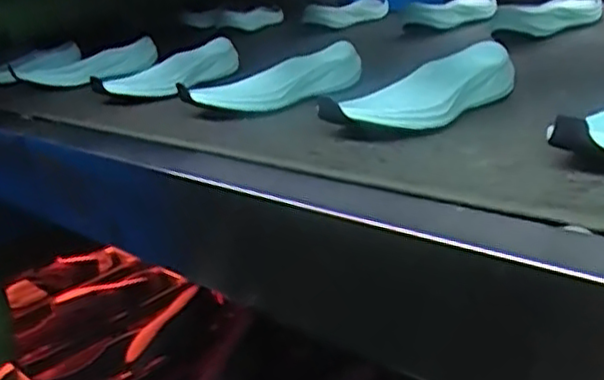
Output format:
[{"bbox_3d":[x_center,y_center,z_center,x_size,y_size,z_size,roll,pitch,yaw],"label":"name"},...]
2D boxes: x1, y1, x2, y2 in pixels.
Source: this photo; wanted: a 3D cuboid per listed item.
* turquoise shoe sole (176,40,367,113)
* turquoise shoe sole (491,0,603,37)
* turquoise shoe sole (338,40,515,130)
[{"bbox_3d":[-0.021,-0.105,0.684,0.189,0.037,0.058,-26,32,-34],"label":"turquoise shoe sole"},{"bbox_3d":[0.321,-0.228,0.881,0.194,0.040,0.057,-21,30,-27],"label":"turquoise shoe sole"},{"bbox_3d":[0.105,-0.082,0.566,0.174,0.034,0.058,-24,31,-31],"label":"turquoise shoe sole"}]

